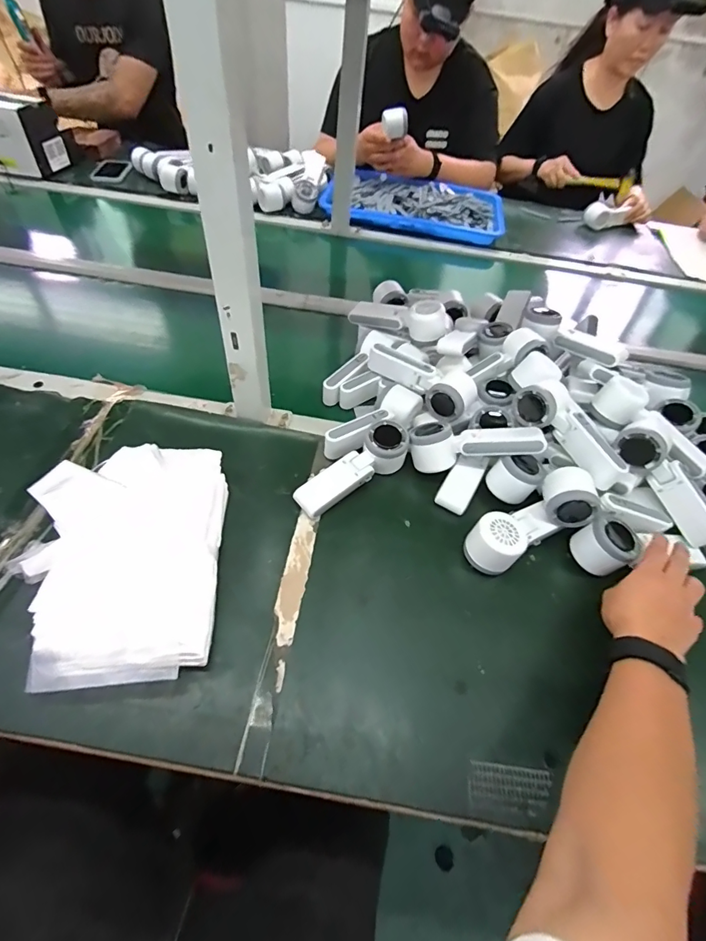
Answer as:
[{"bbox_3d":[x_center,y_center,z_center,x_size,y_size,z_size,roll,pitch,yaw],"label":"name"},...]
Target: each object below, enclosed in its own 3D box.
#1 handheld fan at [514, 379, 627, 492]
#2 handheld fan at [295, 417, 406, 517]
[{"bbox_3d":[0.279,-0.045,0.560,0.066,0.062,0.165,-19,56,-19],"label":"handheld fan"},{"bbox_3d":[-0.001,-0.002,0.562,0.169,0.044,0.058,-34,68,-13],"label":"handheld fan"}]

